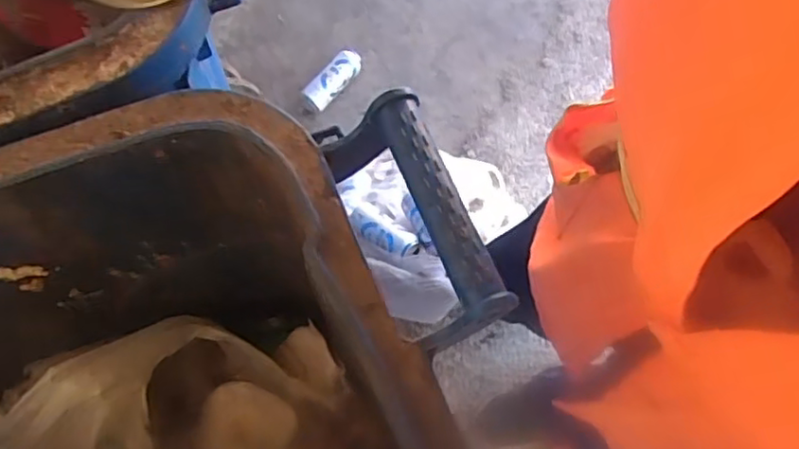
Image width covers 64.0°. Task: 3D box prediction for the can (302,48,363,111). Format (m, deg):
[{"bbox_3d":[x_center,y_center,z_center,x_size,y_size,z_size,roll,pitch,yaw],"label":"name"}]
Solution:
[{"bbox_3d":[-0.157,-0.345,1.516,0.068,0.065,0.176,36,75,11],"label":"can"}]

